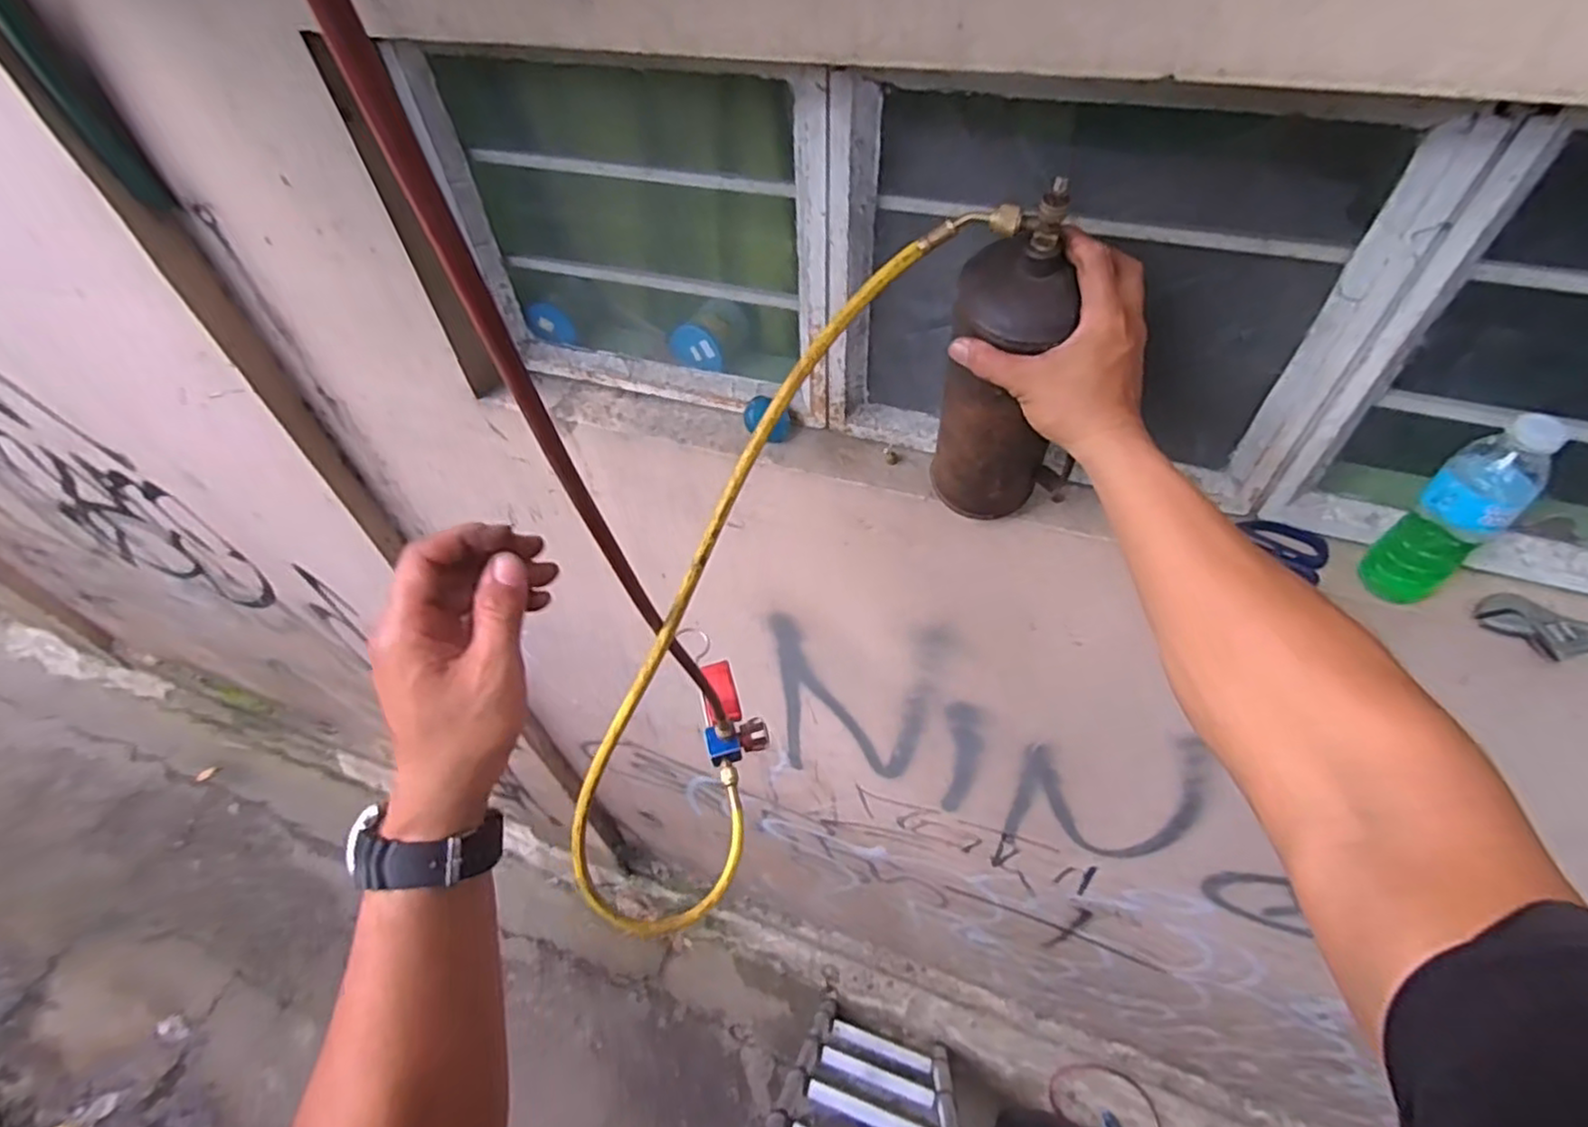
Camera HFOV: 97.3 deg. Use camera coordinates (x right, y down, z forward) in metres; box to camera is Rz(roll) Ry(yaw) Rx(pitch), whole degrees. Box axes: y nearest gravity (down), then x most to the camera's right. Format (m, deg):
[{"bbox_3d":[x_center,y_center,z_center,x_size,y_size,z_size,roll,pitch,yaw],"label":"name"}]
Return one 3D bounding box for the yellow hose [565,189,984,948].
[{"bbox_3d":[-0.032,0.048,0.580,0.102,0.659,0.198,29,23,24],"label":"yellow hose"}]

